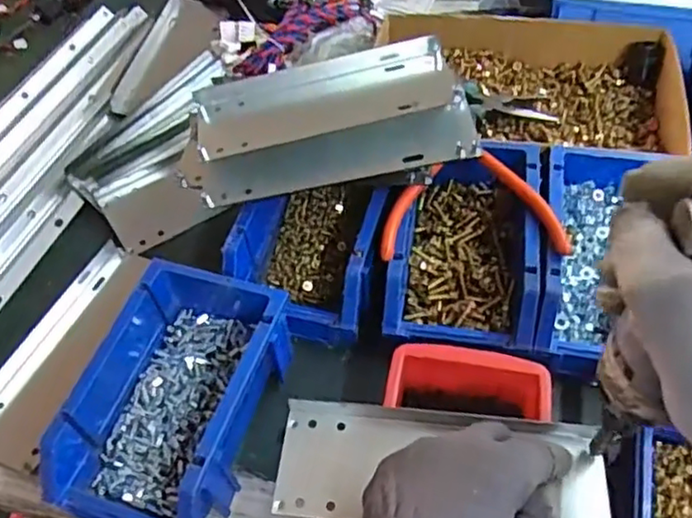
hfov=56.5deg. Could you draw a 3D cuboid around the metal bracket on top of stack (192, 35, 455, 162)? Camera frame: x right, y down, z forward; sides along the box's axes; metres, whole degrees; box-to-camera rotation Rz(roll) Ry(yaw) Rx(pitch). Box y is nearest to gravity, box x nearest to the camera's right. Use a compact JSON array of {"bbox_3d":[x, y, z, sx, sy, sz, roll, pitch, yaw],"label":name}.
[{"bbox_3d":[-0.017,-0.116,0.458,0.176,0.019,0.080,-11,54,-3],"label":"metal bracket on top of stack"}]

